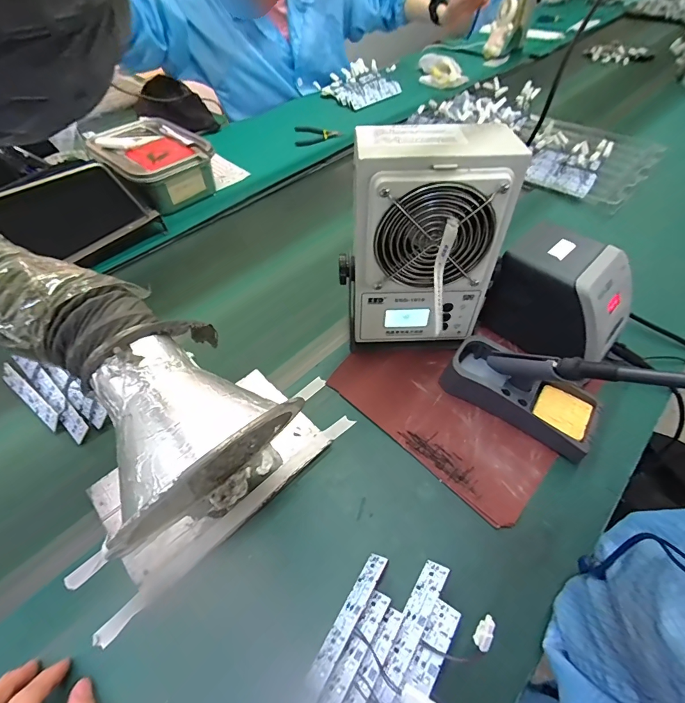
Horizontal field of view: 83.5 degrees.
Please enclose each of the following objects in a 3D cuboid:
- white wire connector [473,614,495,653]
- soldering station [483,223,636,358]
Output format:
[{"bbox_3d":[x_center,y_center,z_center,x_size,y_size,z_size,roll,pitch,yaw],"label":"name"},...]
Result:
[{"bbox_3d":[0.107,0.212,0.289,0.012,0.030,0.005,13,10,8],"label":"white wire connector"},{"bbox_3d":[0.268,-0.064,0.470,0.147,0.126,0.098,37,60,25],"label":"soldering station"}]

